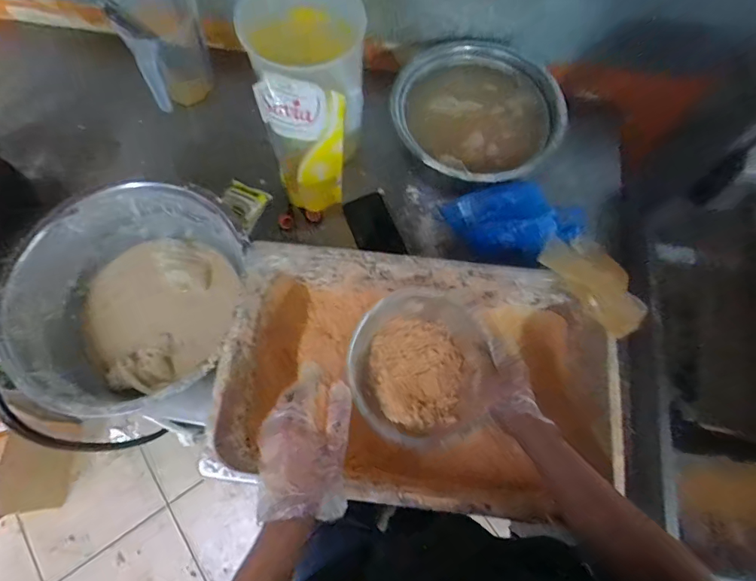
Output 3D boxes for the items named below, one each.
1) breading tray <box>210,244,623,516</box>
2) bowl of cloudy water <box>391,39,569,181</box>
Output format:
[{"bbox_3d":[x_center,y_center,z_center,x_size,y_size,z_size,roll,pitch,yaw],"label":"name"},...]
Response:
[{"bbox_3d":[0.054,0.130,0.648,0.513,0.180,0.320,7,70,2],"label":"breading tray"},{"bbox_3d":[0.168,-0.320,0.825,0.310,0.115,0.273,39,74,13],"label":"bowl of cloudy water"}]

